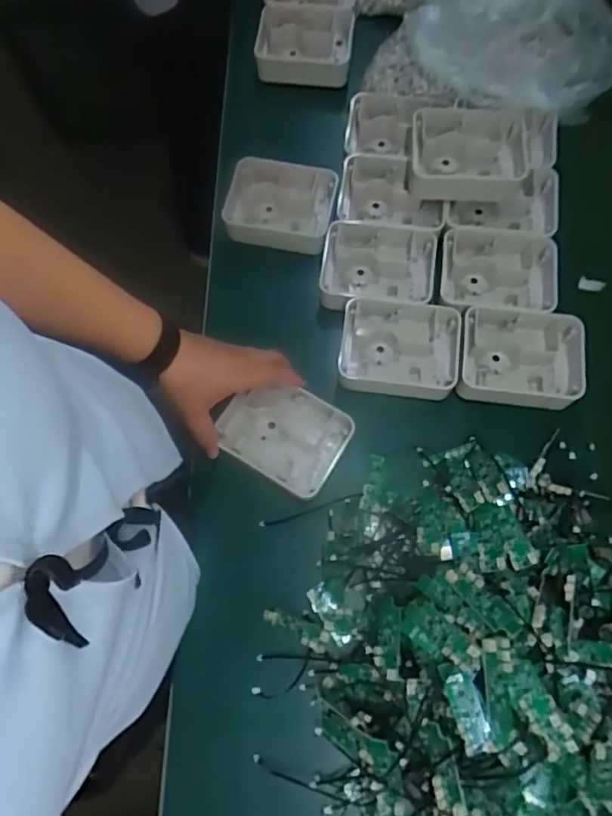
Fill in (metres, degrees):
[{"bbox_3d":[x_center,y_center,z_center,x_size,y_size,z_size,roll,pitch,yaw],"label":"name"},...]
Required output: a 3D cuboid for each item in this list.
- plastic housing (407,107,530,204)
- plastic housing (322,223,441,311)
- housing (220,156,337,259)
[{"bbox_3d":[0.187,-0.289,0.654,0.132,0.045,0.101,4,73,3],"label":"plastic housing"},{"bbox_3d":[0.085,-0.168,0.658,0.130,0.034,0.106,3,73,3],"label":"plastic housing"},{"bbox_3d":[-0.031,-0.250,0.701,0.131,0.047,0.099,9,73,4],"label":"housing"}]

